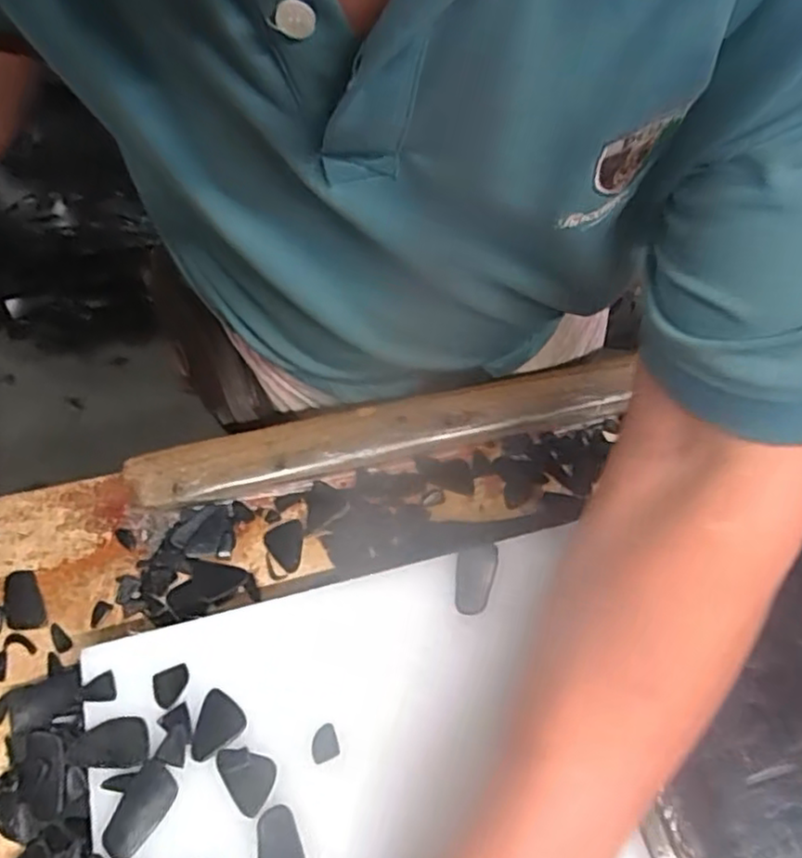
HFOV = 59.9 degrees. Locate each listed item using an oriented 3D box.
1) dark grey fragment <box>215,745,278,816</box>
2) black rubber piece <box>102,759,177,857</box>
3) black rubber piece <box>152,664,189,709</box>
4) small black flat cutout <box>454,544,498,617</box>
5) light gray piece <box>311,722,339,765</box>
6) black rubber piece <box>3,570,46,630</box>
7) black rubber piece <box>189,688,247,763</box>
[{"bbox_3d":[-0.069,0.158,0.318,0.021,0.004,0.030,-29,70,-18],"label":"dark grey fragment"},{"bbox_3d":[-0.116,0.169,0.307,0.021,0.004,0.038,28,65,8],"label":"black rubber piece"},{"bbox_3d":[-0.109,0.122,0.332,0.018,0.004,0.017,2,64,-4],"label":"black rubber piece"},{"bbox_3d":[0.038,0.079,0.368,0.020,0.006,0.040,16,64,3],"label":"small black flat cutout"},{"bbox_3d":[-0.036,0.147,0.325,0.012,0.004,0.016,-13,66,-11],"label":"light gray piece"},{"bbox_3d":[-0.205,0.093,0.376,0.019,0.004,0.036,-22,68,-15],"label":"black rubber piece"},{"bbox_3d":[-0.089,0.140,0.326,0.023,0.004,0.028,37,67,12],"label":"black rubber piece"}]

